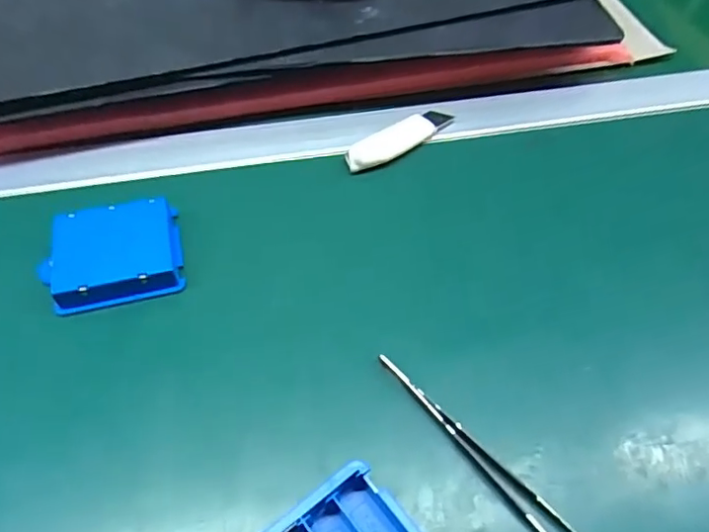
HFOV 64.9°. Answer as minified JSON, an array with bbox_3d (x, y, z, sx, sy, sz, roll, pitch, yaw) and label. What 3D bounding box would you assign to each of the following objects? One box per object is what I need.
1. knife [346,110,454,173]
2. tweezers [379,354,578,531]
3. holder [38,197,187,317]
[{"bbox_3d":[0.032,-0.088,0.379,0.087,0.010,0.018,-33,60,-23],"label":"knife"},{"bbox_3d":[0.061,0.087,0.256,0.014,0.004,0.130,-33,60,-23],"label":"tweezers"},{"bbox_3d":[-0.135,-0.006,0.317,0.070,0.019,0.063,-13,54,-10],"label":"holder"}]

